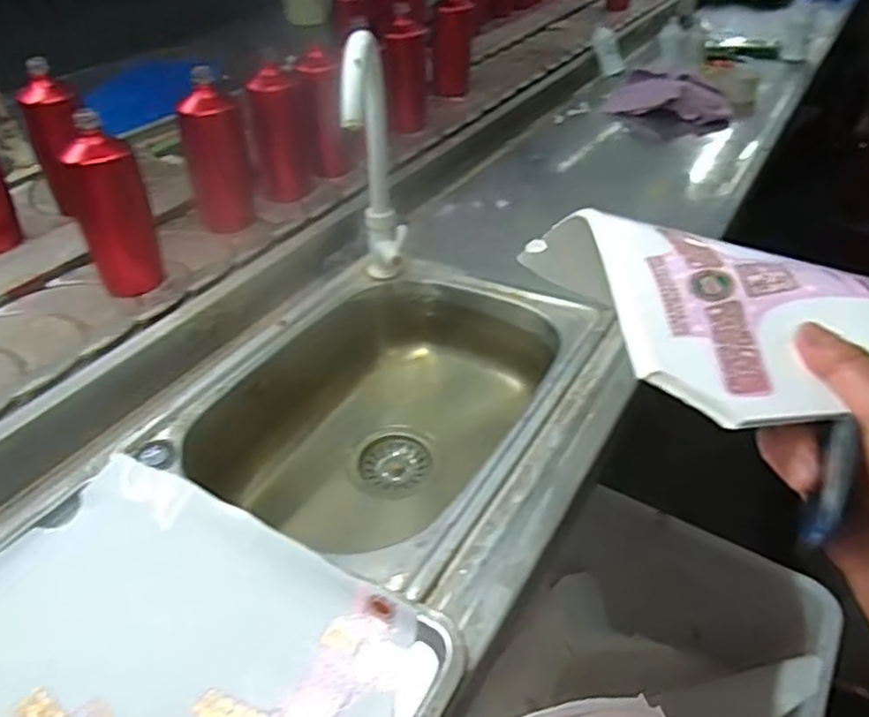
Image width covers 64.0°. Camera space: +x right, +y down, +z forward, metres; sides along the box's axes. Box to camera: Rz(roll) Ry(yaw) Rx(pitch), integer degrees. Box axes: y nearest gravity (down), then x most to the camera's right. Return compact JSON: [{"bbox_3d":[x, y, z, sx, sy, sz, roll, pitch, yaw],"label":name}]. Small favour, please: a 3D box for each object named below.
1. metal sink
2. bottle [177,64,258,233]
[{"bbox_3d":[-0.043,0.075,0.766,0.336,0.155,0.422,19,42,26],"label":"metal sink"},{"bbox_3d":[-0.288,-0.266,0.923,0.082,0.193,0.077,-13,38,-13],"label":"bottle"}]

